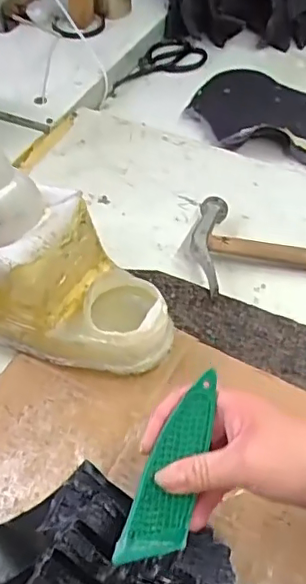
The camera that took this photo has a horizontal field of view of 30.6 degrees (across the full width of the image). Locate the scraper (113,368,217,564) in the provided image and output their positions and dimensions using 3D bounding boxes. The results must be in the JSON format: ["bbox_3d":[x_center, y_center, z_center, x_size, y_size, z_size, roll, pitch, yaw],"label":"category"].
[{"bbox_3d":[0.012,0.109,0.352,0.042,0.010,0.120,17,80,-15],"label":"scraper"}]

